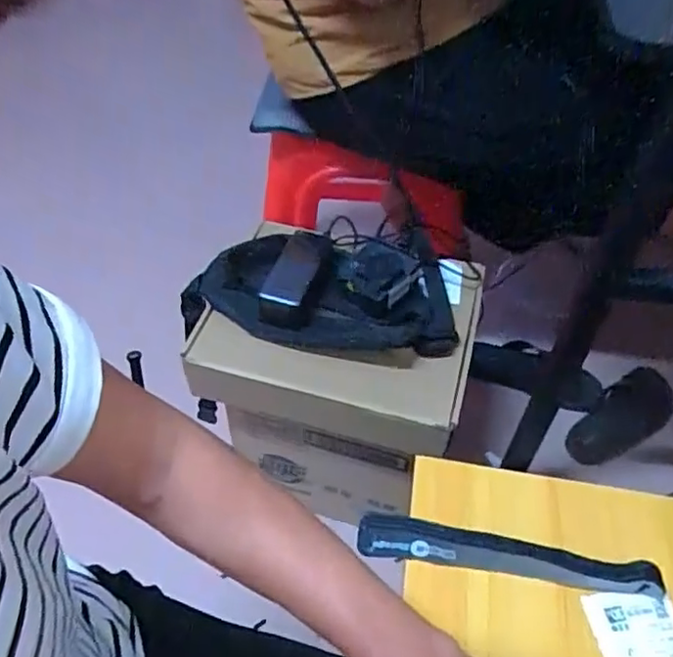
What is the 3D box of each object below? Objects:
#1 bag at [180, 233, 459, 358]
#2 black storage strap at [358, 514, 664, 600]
[{"bbox_3d":[-0.020,-0.056,0.778,0.319,0.061,0.168,3,48,2],"label":"bag"},{"bbox_3d":[0.116,0.154,0.424,0.199,0.020,0.024,7,48,5],"label":"black storage strap"}]

